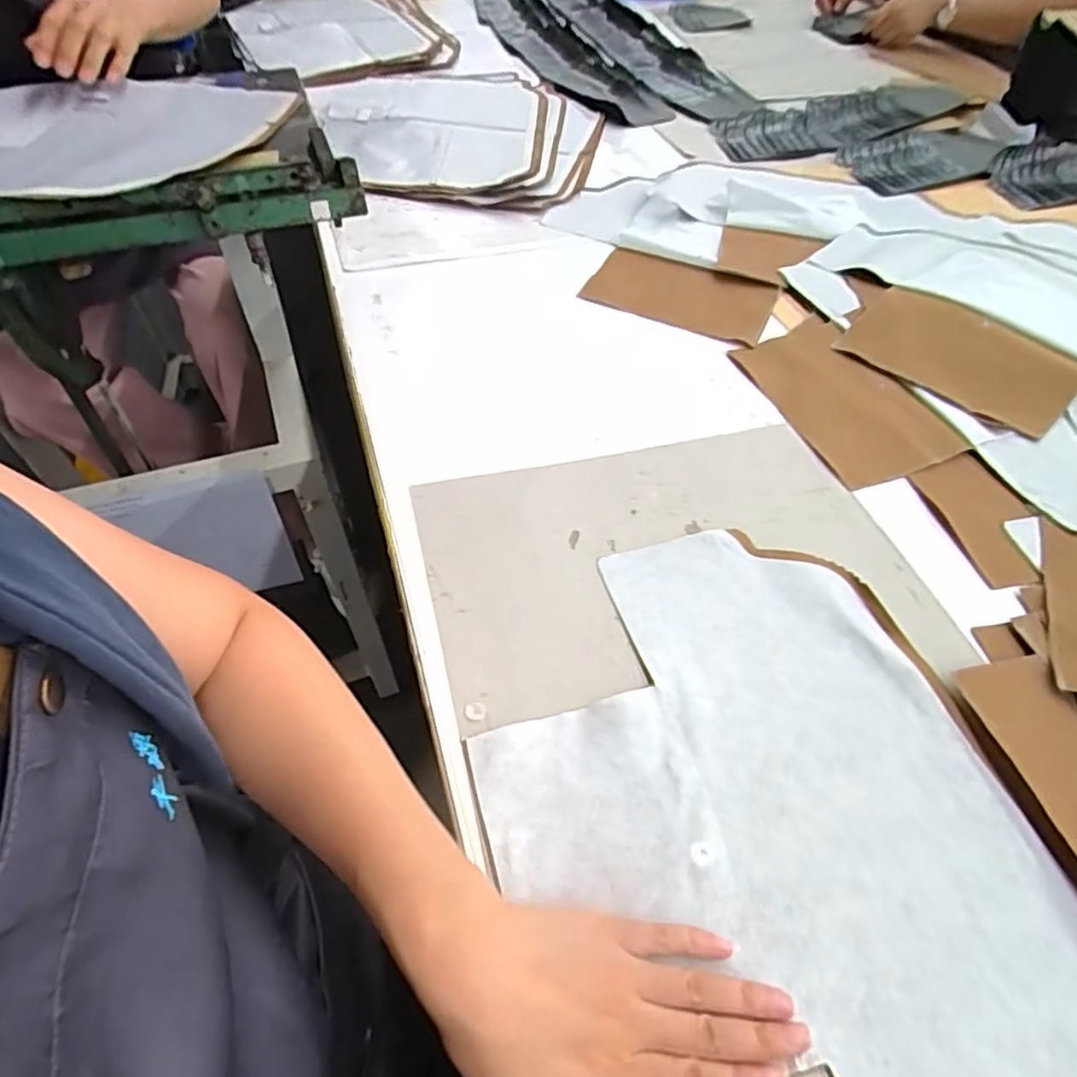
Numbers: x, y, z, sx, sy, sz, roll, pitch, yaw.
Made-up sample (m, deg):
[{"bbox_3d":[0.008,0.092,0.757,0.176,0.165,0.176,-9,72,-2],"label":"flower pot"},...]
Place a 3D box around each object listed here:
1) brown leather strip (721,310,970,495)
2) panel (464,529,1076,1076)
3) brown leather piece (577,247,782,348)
[{"bbox_3d":[0.289,-0.138,0.617,0.126,0.006,0.212,-17,55,-14],"label":"brown leather strip"},{"bbox_3d":[0.137,0.168,0.372,0.309,0.007,0.403,-12,53,-12],"label":"panel"},{"bbox_3d":[0.161,-0.279,0.723,0.199,0.007,0.130,22,54,16],"label":"brown leather piece"}]

